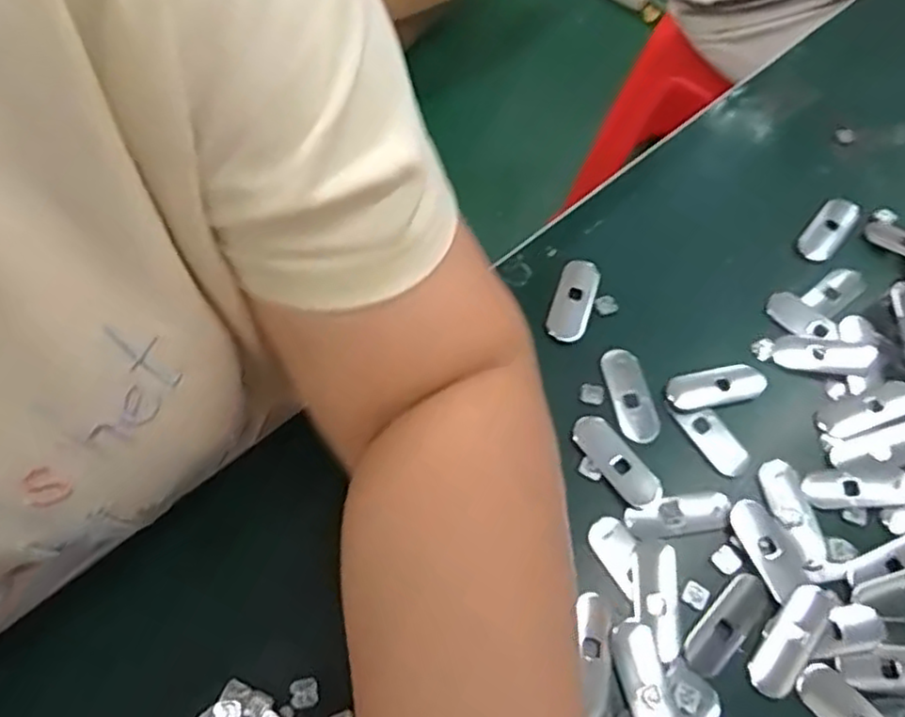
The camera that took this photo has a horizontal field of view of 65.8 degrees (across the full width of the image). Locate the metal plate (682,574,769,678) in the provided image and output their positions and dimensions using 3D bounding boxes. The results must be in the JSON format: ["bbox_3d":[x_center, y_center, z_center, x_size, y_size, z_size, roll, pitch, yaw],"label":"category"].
[{"bbox_3d":[0.118,0.114,0.301,0.018,0.004,0.049,41,69,18],"label":"metal plate"}]

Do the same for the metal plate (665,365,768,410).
[{"bbox_3d":[0.134,0.014,0.355,0.053,0.004,0.018,-12,64,-7],"label":"metal plate"}]

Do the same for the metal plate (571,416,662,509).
[{"bbox_3d":[0.078,0.049,0.333,0.021,0.004,0.051,-32,68,-16],"label":"metal plate"}]

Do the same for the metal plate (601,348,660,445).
[{"bbox_3d":[0.090,0.018,0.352,0.020,0.004,0.051,-10,63,-6],"label":"metal plate"}]

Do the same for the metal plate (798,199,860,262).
[{"bbox_3d":[0.220,-0.076,0.409,0.021,0.005,0.049,39,68,17],"label":"metal plate"}]

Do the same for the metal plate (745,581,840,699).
[{"bbox_3d":[0.145,0.119,0.299,0.018,0.005,0.051,35,67,15],"label":"metal plate"}]

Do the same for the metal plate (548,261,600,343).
[{"bbox_3d":[0.065,-0.031,0.376,0.020,0.004,0.052,17,64,7],"label":"metal plate"}]

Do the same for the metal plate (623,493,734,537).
[{"bbox_3d":[0.104,0.072,0.322,0.049,0.004,0.017,-5,63,-4],"label":"metal plate"}]

